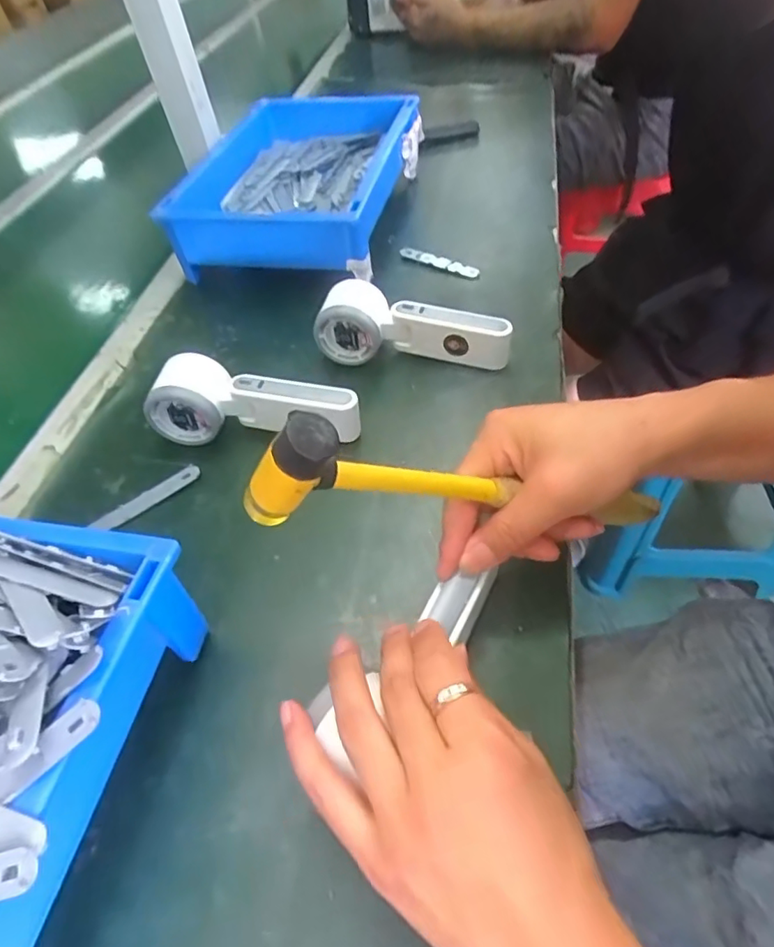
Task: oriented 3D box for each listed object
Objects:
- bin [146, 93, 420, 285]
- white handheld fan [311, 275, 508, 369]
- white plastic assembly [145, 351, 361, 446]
[{"bbox_3d":[-0.093,-0.344,0.656,0.215,0.085,0.349,5,51,12],"label":"bin"},{"bbox_3d":[0.024,-0.130,0.495,0.166,0.057,0.051,5,51,12],"label":"white handheld fan"},{"bbox_3d":[-0.105,-0.057,0.449,0.168,0.059,0.047,2,50,10],"label":"white plastic assembly"}]

